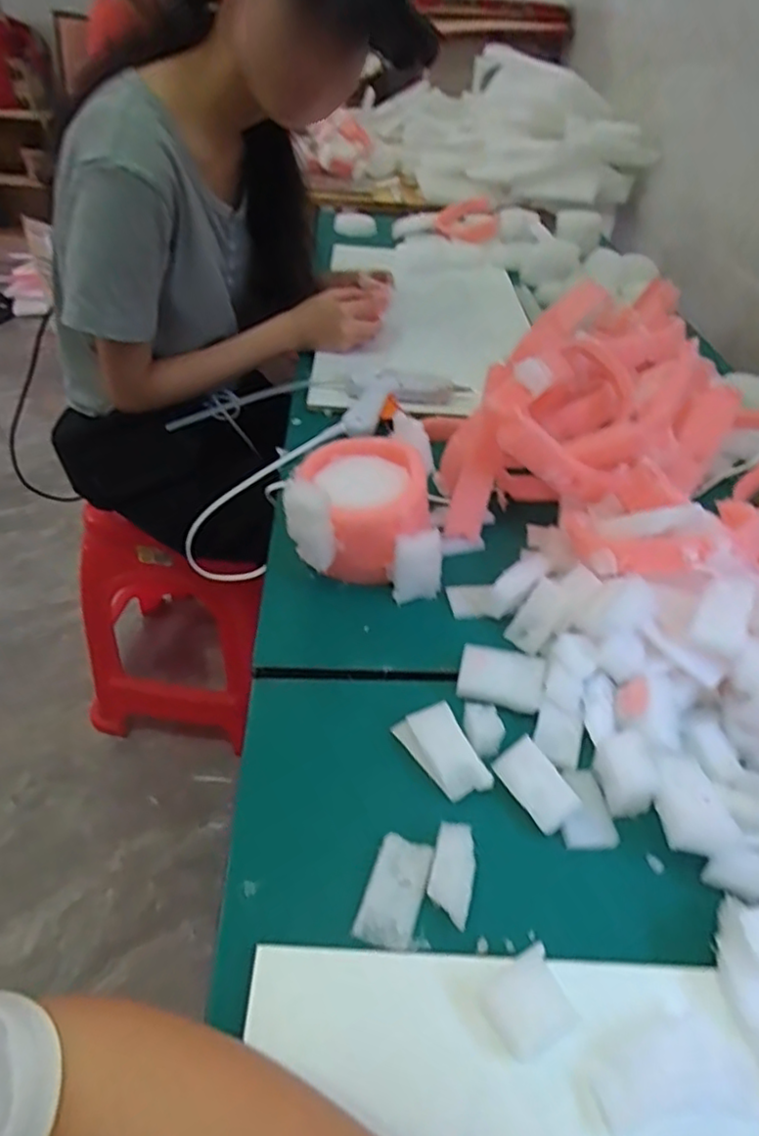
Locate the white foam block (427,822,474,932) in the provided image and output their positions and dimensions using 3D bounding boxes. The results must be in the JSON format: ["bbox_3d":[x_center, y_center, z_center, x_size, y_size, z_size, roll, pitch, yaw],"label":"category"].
[{"bbox_3d":[0.039,0.164,0.353,0.022,0.015,0.048,9,43,11],"label":"white foam block"}]

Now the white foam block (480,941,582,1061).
[{"bbox_3d":[0.069,0.203,0.306,0.037,0.008,0.034,-21,46,-21],"label":"white foam block"}]

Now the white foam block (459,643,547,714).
[{"bbox_3d":[0.083,0.076,0.452,0.056,0.010,0.040,6,69,11],"label":"white foam block"}]

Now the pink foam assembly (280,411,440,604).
[{"bbox_3d":[-0.008,-0.044,0.522,0.117,0.107,0.113,0,42,-1],"label":"pink foam assembly"}]

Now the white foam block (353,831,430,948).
[{"bbox_3d":[0.008,0.175,0.353,0.030,0.010,0.055,13,44,15],"label":"white foam block"}]

